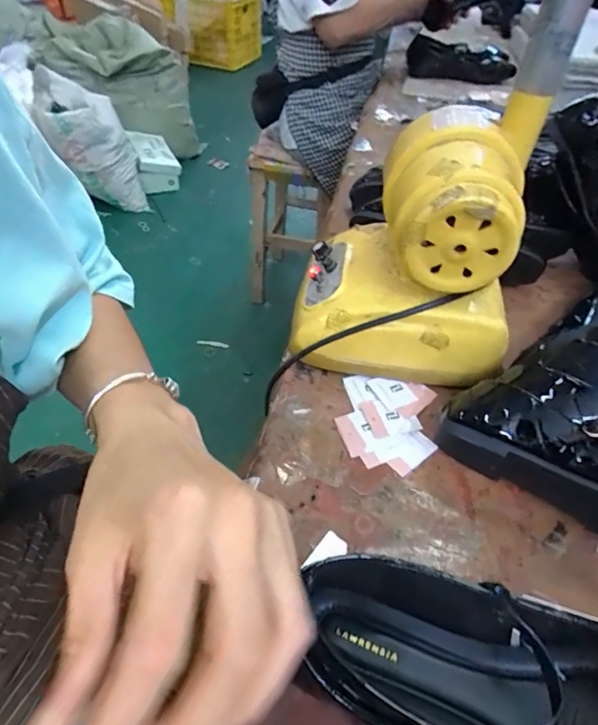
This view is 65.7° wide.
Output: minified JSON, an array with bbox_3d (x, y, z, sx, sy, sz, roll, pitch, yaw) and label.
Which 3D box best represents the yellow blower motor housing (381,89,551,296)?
[{"bbox_3d":[0.140,-0.151,0.417,0.123,0.114,0.139,9,47,5],"label":"yellow blower motor housing"}]

